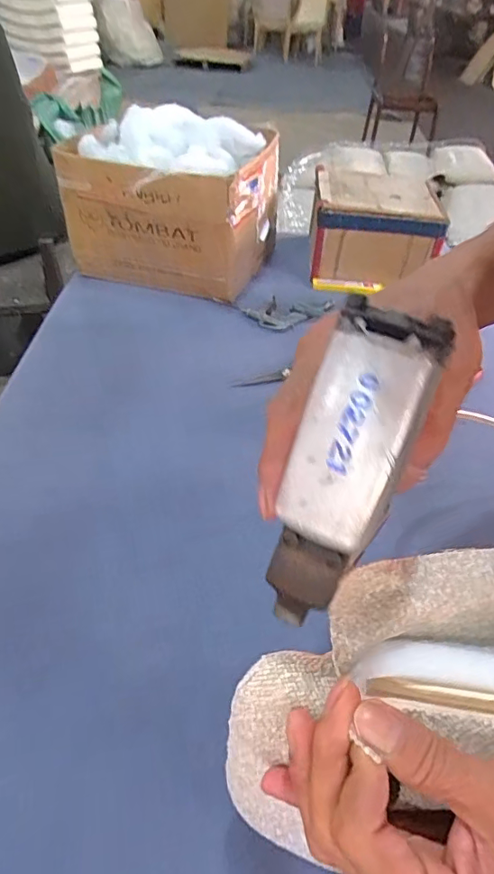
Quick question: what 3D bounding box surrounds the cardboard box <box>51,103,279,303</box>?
[{"bbox_3d":[-0.123,-0.384,0.851,0.292,0.228,0.270,19,45,15],"label":"cardboard box"}]

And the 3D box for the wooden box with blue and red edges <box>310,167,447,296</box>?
[{"bbox_3d":[0.223,-0.376,0.918,0.214,0.134,0.213,4,43,0],"label":"wooden box with blue and red edges"}]

